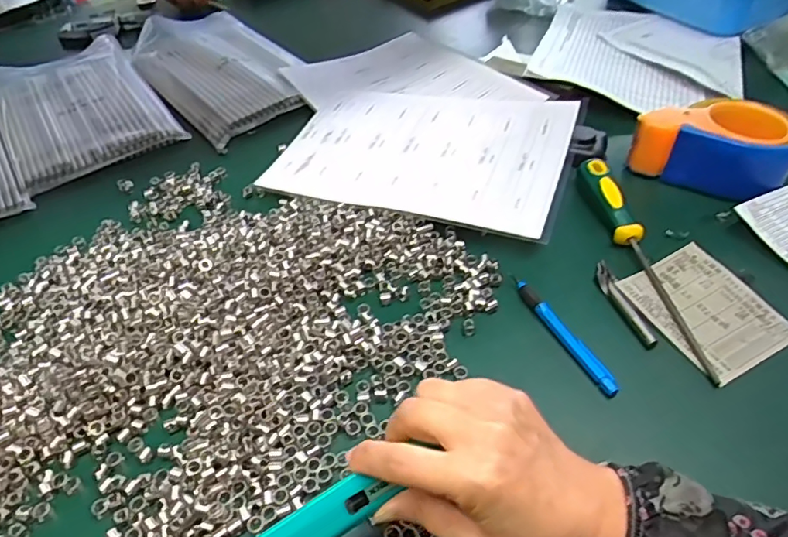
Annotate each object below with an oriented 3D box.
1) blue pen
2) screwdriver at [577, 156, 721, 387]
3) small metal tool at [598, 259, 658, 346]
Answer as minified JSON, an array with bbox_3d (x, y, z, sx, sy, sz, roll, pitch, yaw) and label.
[{"bbox_3d":[0.130,0.047,0.427,0.011,0.009,0.121,-22,49,-15],"label":"blue pen"},{"bbox_3d":[0.213,-0.015,0.471,0.023,0.032,0.241,-11,47,-5],"label":"screwdriver"},{"bbox_3d":[0.184,0.027,0.449,0.013,0.010,0.087,-11,47,-5],"label":"small metal tool"}]

